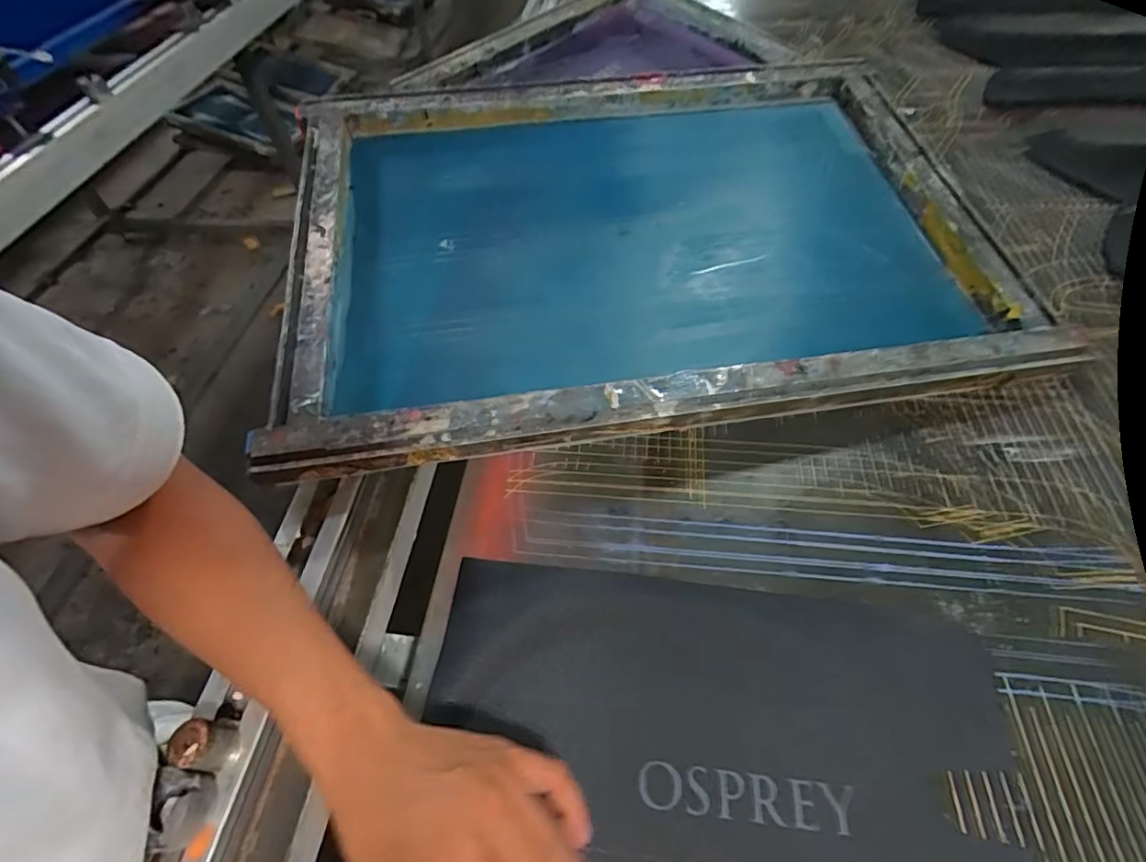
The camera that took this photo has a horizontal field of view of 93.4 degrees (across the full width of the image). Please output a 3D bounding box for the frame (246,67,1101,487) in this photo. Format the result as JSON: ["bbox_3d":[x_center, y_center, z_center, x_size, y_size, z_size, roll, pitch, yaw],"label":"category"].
[{"bbox_3d":[0.064,-0.213,0.582,0.702,0.057,0.495,-8,60,-6],"label":"frame"}]

